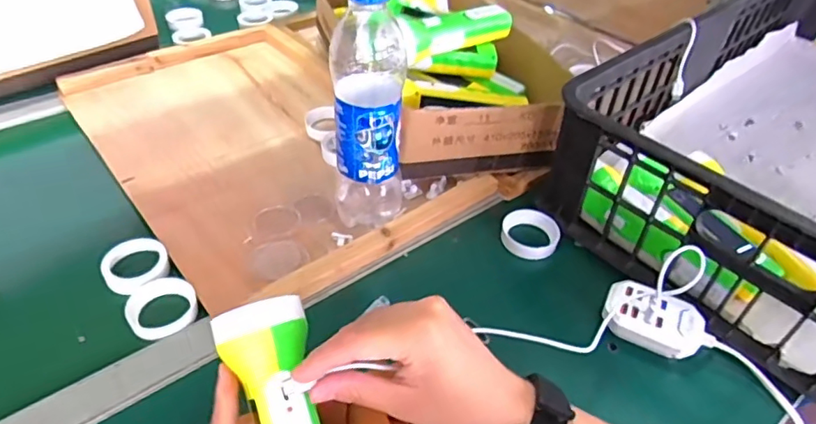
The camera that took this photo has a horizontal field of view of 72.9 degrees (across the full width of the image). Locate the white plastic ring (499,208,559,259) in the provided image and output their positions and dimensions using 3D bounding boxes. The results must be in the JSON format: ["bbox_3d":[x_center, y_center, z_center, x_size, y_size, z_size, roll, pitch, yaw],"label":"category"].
[{"bbox_3d":[0.120,0.022,0.541,0.055,0.019,0.052,10,43,8],"label":"white plastic ring"}]

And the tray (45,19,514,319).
[{"bbox_3d":[-0.166,-0.100,0.650,0.330,0.026,0.491,-28,50,-28],"label":"tray"}]

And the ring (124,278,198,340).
[{"bbox_3d":[-0.207,0.079,0.464,0.054,0.007,0.059,1,43,-1],"label":"ring"}]

